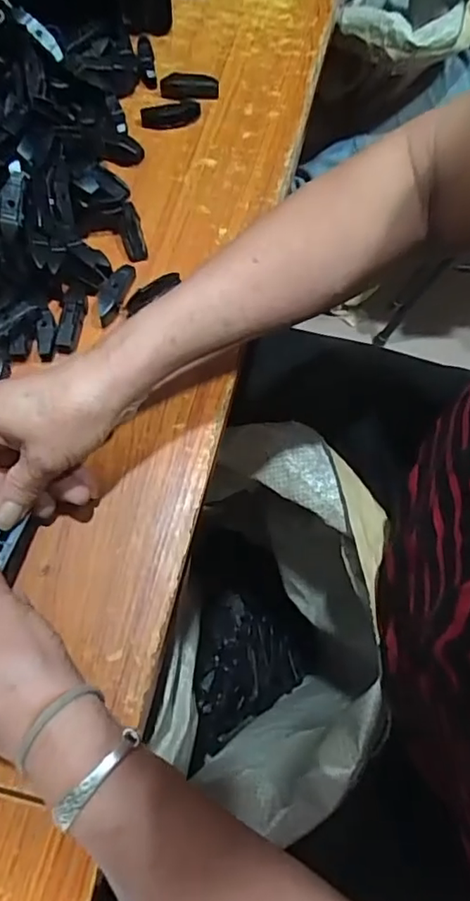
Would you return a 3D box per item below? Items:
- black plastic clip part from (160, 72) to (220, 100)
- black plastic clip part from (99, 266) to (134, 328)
[{"bbox_3d":[-0.042,-0.337,0.517,0.052,0.016,0.016,-1,69,-2],"label":"black plastic clip part"},{"bbox_3d":[-0.093,-0.120,0.436,0.016,0.018,0.051,20,70,5],"label":"black plastic clip part"}]

